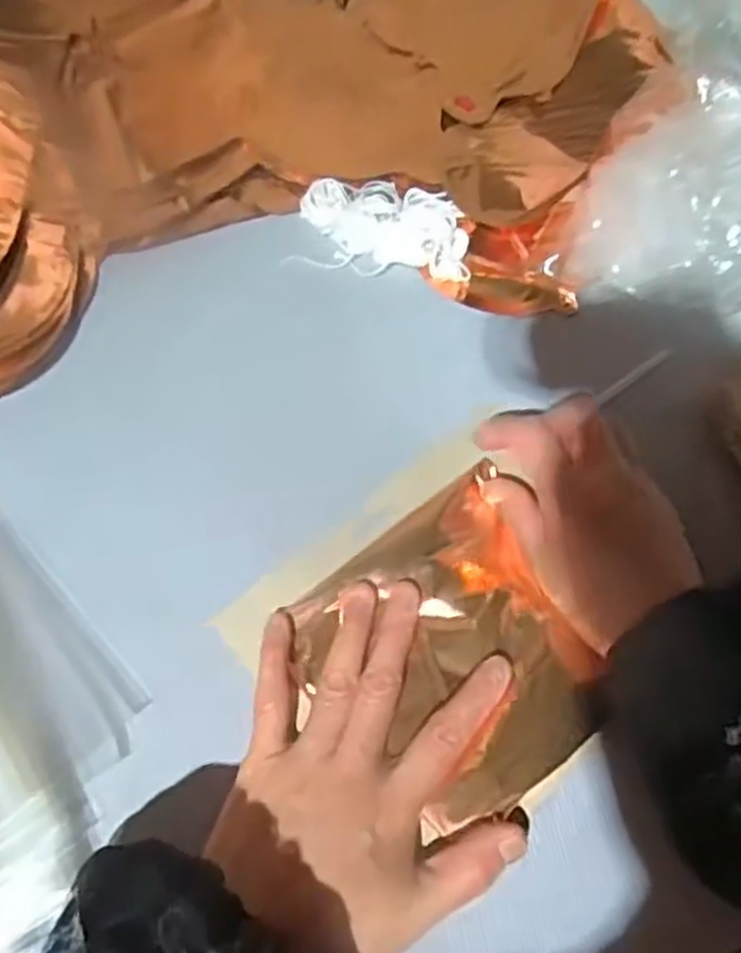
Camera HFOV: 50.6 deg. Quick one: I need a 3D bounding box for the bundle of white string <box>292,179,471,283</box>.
[{"bbox_3d":[0.009,-0.158,0.500,0.107,0.018,0.064,5,75,12],"label":"bundle of white string"}]

